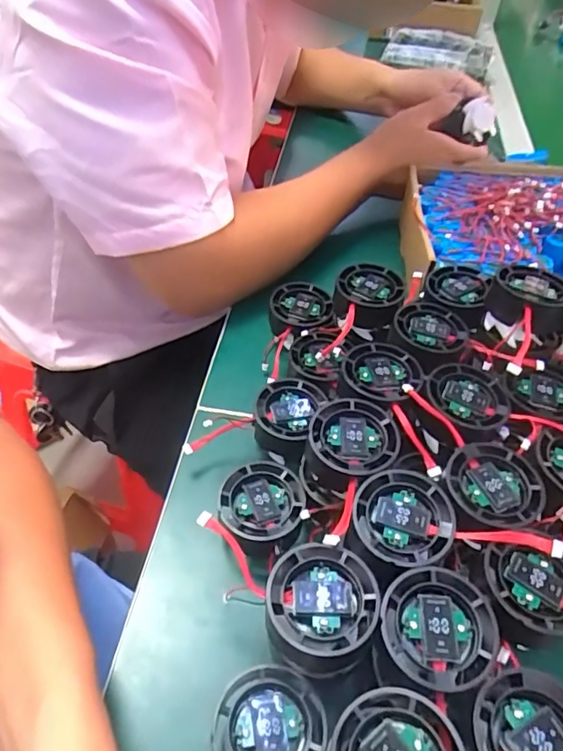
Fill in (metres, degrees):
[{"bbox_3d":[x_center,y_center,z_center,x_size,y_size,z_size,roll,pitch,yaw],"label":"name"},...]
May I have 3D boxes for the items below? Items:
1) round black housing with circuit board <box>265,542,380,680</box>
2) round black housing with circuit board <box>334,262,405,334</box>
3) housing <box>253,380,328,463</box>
[{"bbox_3d":[0.018,0.118,0.271,0.052,0.041,0.052,3,48,-4],"label":"round black housing with circuit board"},{"bbox_3d":[0.065,-0.058,0.414,0.047,0.031,0.045,3,48,-4],"label":"round black housing with circuit board"},{"bbox_3d":[0.003,0.028,0.381,0.043,0.024,0.052,20,50,11],"label":"housing"}]

